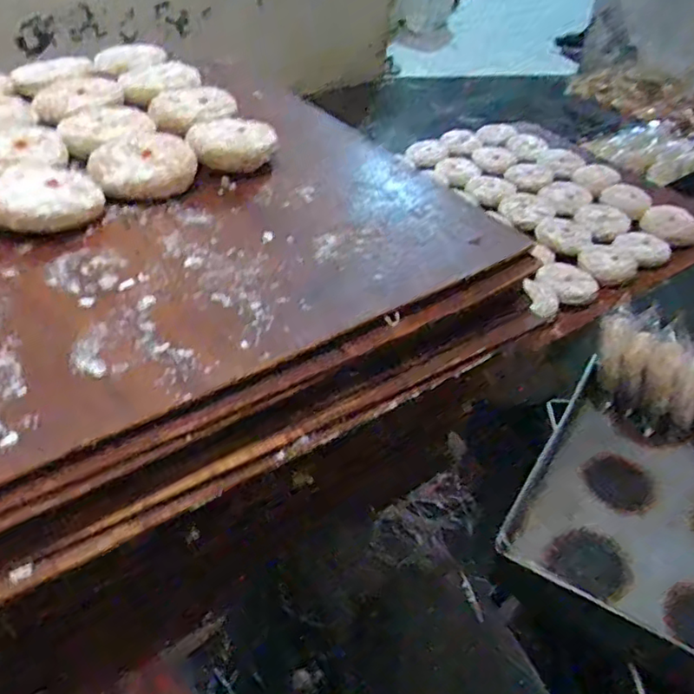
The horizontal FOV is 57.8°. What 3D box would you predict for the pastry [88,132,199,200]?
[{"bbox_3d":[-0.186,-0.167,0.574,0.088,0.027,0.088,-13,44,-18],"label":"pastry"}]

